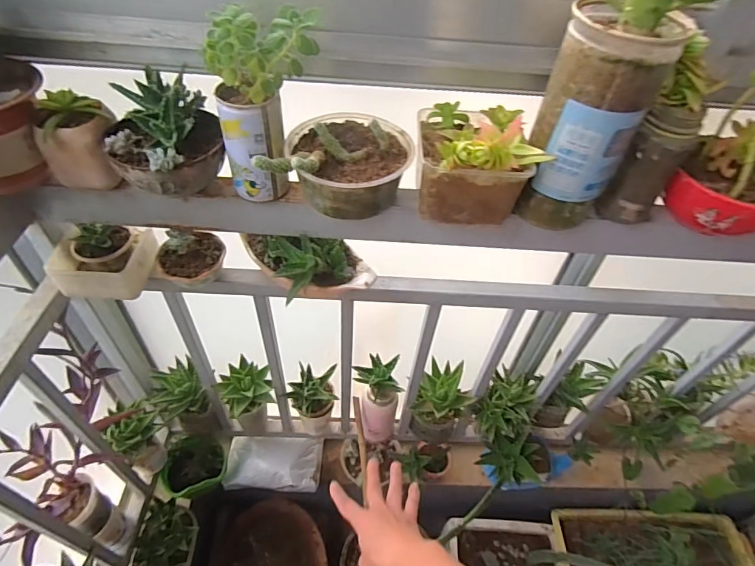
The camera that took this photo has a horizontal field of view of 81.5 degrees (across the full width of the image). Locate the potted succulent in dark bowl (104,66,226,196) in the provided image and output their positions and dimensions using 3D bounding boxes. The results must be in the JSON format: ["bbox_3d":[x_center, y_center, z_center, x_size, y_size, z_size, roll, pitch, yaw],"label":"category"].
[{"bbox_3d":[-0.231,-0.159,0.474,0.108,0.092,0.119,-17,50,-20],"label":"potted succulent in dark bowl"}]

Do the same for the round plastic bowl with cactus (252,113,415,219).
[{"bbox_3d":[-0.035,-0.136,0.500,0.137,0.088,0.175,9,46,3],"label":"round plastic bowl with cactus"}]

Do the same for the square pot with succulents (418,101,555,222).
[{"bbox_3d":[0.107,-0.133,0.486,0.116,0.108,0.129,2,46,-3],"label":"square pot with succulents"}]

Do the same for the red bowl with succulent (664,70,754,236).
[{"bbox_3d":[0.422,-0.133,0.477,0.131,0.146,0.122,-30,56,-29],"label":"red bowl with succulent"}]

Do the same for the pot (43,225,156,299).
[{"bbox_3d":[-0.379,-0.039,0.601,0.117,0.074,0.102,1,46,-4],"label":"pot"}]

